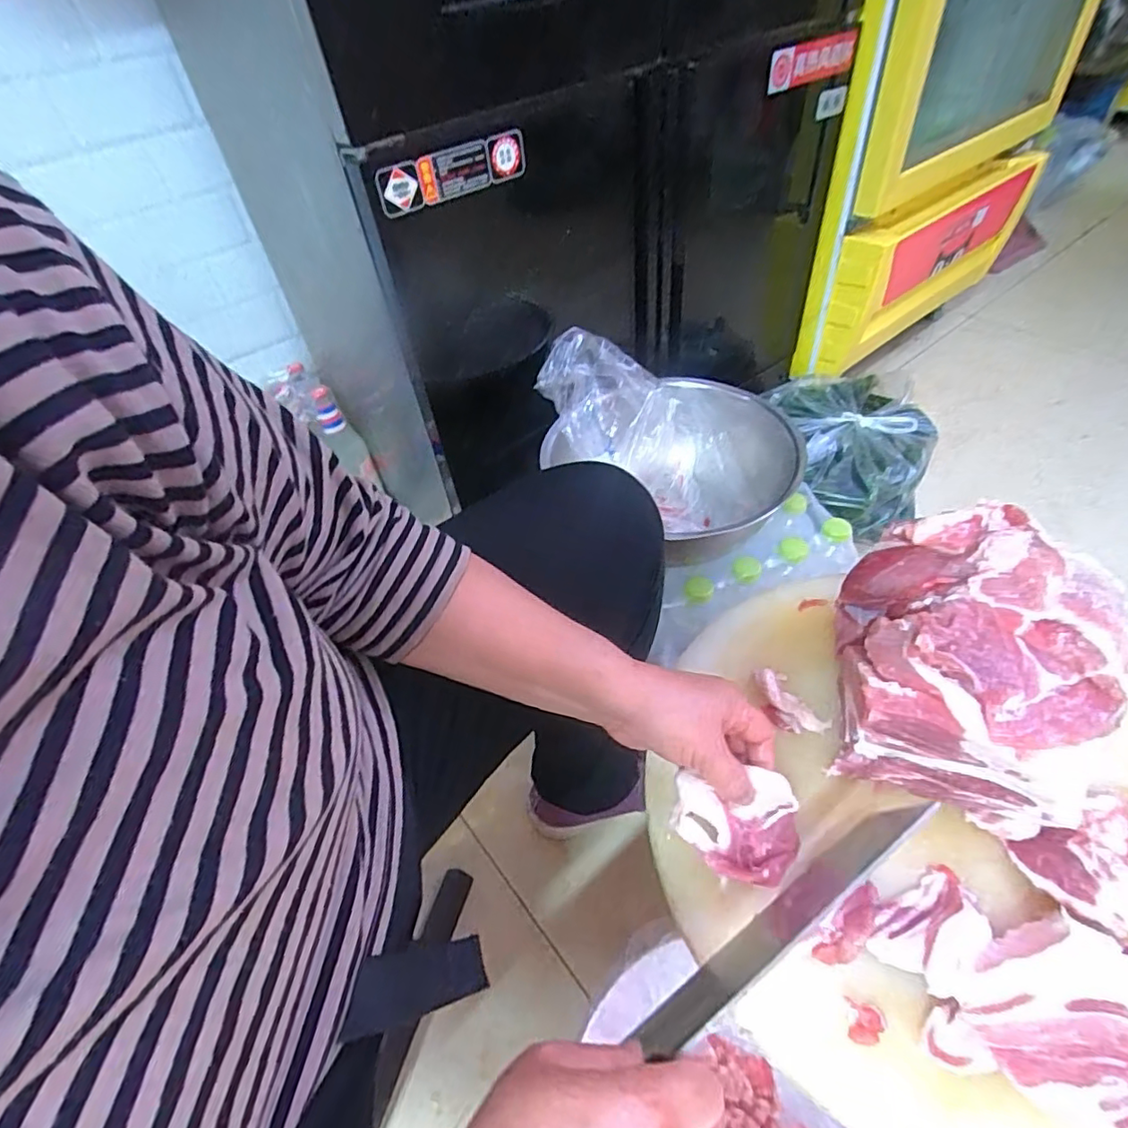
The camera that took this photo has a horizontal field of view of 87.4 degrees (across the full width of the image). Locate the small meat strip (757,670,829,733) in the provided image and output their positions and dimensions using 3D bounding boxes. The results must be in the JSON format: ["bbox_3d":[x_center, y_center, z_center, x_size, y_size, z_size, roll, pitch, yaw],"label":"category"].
[{"bbox_3d":[0.180,0.111,0.475,0.037,0.018,0.059,-26,49,-16],"label":"small meat strip"}]

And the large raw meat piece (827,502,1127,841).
[{"bbox_3d":[0.290,0.059,0.428,0.161,0.115,0.203,10,49,16],"label":"large raw meat piece"}]

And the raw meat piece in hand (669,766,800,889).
[{"bbox_3d":[0.113,0.172,0.387,0.082,0.049,0.057,3,48,9],"label":"raw meat piece in hand"}]

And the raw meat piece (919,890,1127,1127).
[{"bbox_3d":[0.258,0.235,0.317,0.110,0.041,0.099,10,49,16],"label":"raw meat piece"}]

